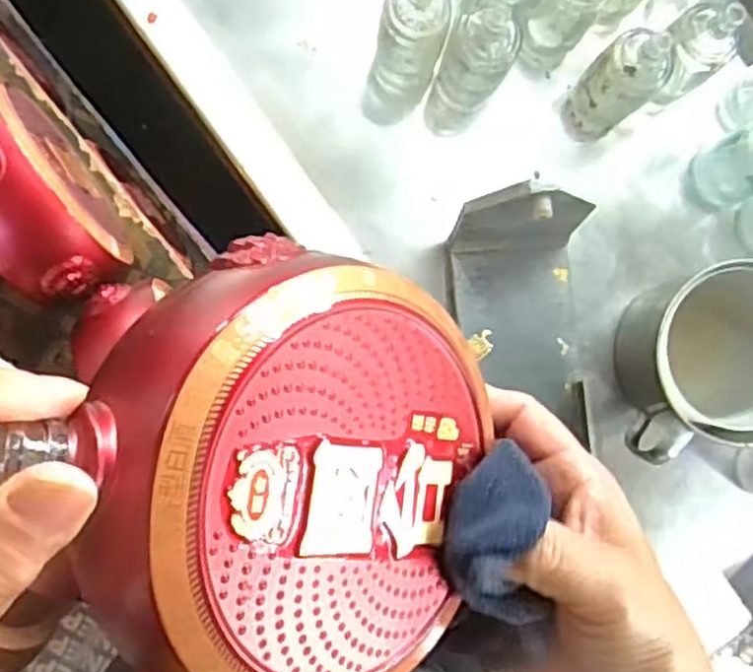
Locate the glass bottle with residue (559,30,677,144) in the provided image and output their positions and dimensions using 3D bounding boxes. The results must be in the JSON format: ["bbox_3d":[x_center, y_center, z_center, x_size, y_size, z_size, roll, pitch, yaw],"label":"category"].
[{"bbox_3d":[0.193,-0.201,0.614,0.045,0.129,0.048,0,88,-3],"label":"glass bottle with residue"}]

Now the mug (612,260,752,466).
[{"bbox_3d":[0.273,0.019,0.613,0.139,0.099,0.142,-3,88,-3],"label":"mug"}]

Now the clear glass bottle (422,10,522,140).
[{"bbox_3d":[0.073,-0.210,0.617,0.054,0.138,0.059,26,87,-2],"label":"clear glass bottle"}]

